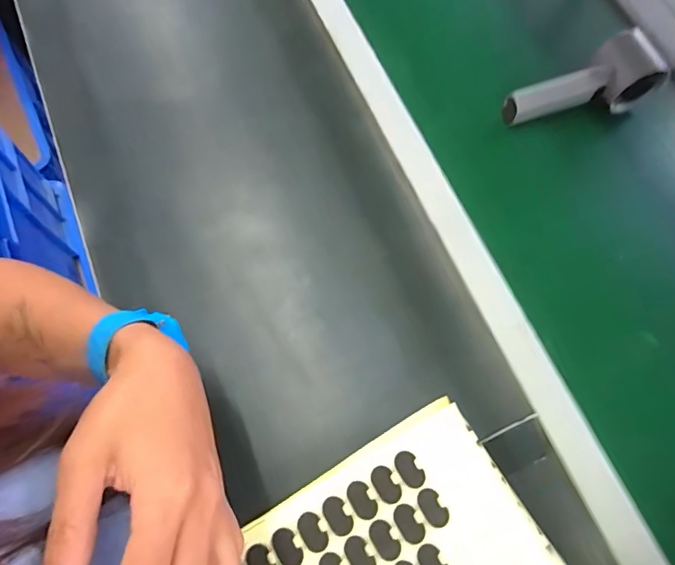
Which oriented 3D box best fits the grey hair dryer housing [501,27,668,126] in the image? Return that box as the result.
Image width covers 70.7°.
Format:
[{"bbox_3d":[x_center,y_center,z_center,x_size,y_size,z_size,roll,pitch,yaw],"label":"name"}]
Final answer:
[{"bbox_3d":[0.239,-0.197,0.476,0.157,0.064,0.052,-16,72,-7],"label":"grey hair dryer housing"}]

